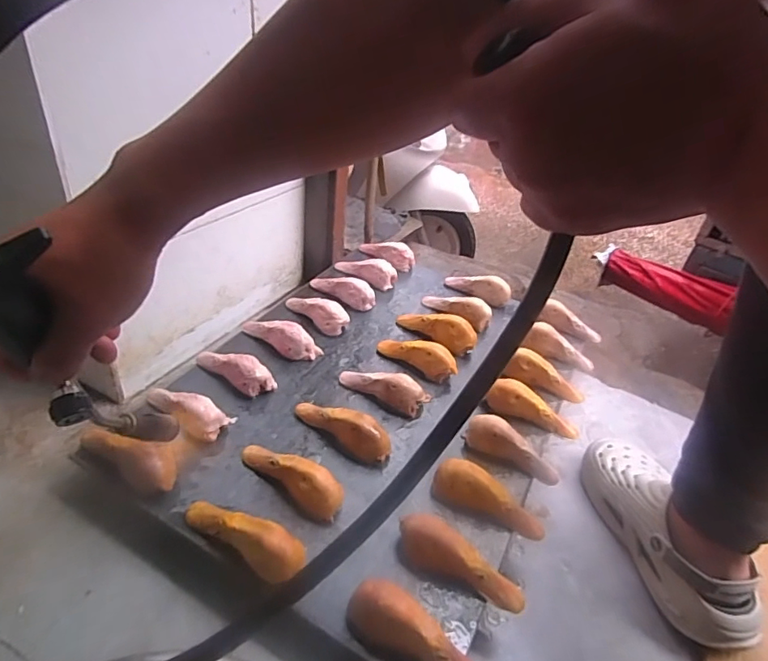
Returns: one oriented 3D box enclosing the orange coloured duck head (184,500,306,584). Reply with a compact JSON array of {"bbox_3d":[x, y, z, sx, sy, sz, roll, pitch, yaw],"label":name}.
[{"bbox_3d":[-0.150,0.209,0.537,0.154,0.043,0.047,22,39,19],"label":"orange coloured duck head"}]

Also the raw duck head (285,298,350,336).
[{"bbox_3d":[-0.117,-0.037,0.881,0.130,0.045,0.045,33,44,30],"label":"raw duck head"}]

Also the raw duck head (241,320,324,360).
[{"bbox_3d":[-0.167,0.011,0.804,0.135,0.052,0.035,17,37,13],"label":"raw duck head"}]

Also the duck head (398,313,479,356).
[{"bbox_3d":[0.087,-0.006,0.851,0.141,0.047,0.030,24,40,22],"label":"duck head"}]

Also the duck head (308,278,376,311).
[{"bbox_3d":[-0.079,-0.076,0.932,0.132,0.052,0.026,23,39,20],"label":"duck head"}]

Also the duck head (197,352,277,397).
[{"bbox_3d":[-0.216,0.054,0.737,0.116,0.048,0.040,26,40,23],"label":"duck head"}]

